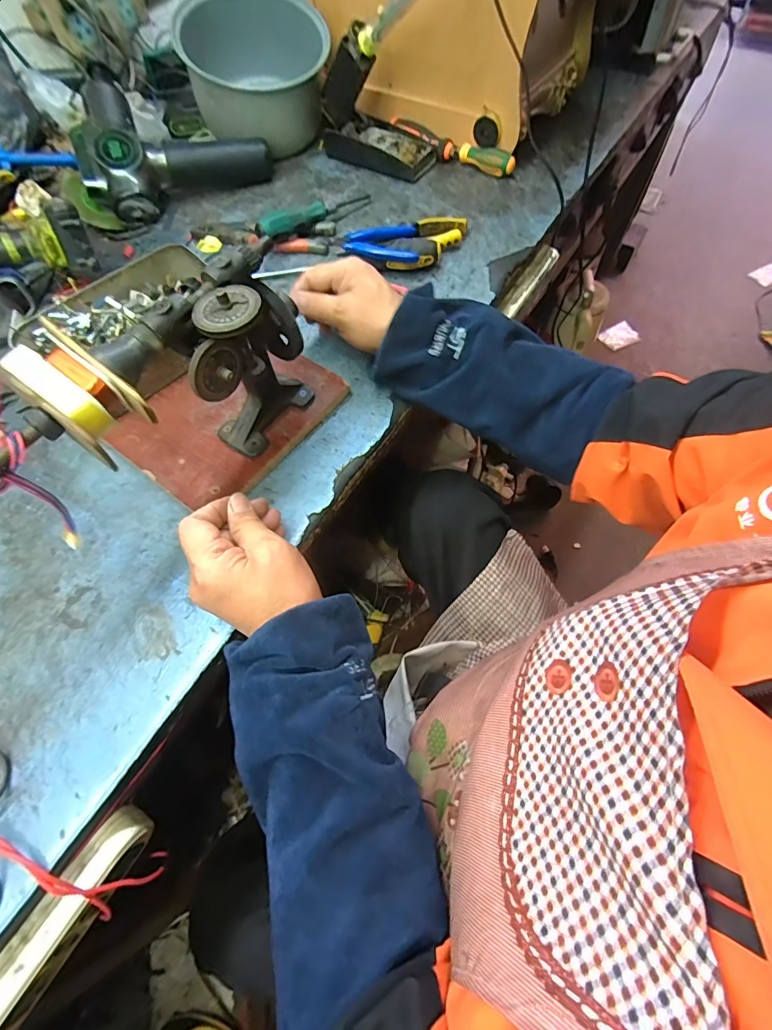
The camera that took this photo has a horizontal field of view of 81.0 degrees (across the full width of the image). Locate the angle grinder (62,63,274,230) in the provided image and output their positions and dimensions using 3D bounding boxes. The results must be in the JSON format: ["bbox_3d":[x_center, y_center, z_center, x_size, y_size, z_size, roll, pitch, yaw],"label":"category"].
[{"bbox_3d":[-0.323,-0.523,0.636,0.279,0.106,0.171,-26,64,-10],"label":"angle grinder"}]

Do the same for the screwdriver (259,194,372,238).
[{"bbox_3d":[-0.088,-0.402,0.597,0.026,0.022,0.180,38,58,20],"label":"screwdriver"}]

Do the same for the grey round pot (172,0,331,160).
[{"bbox_3d":[-0.193,-0.675,0.683,0.206,0.138,0.229,-14,63,-4],"label":"grey round pot"}]

